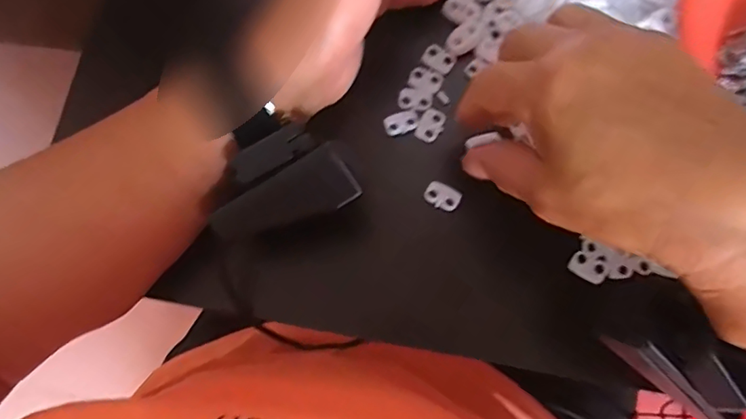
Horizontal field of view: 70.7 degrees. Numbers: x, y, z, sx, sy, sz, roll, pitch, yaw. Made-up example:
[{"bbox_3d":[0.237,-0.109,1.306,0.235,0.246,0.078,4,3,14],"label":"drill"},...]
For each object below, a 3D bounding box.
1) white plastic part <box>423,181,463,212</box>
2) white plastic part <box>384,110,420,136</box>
[{"bbox_3d":[0.038,-0.008,0.288,0.019,0.004,0.014,29,79,8],"label":"white plastic part"},{"bbox_3d":[0.016,-0.050,0.299,0.020,0.004,0.012,-19,77,-3],"label":"white plastic part"}]

